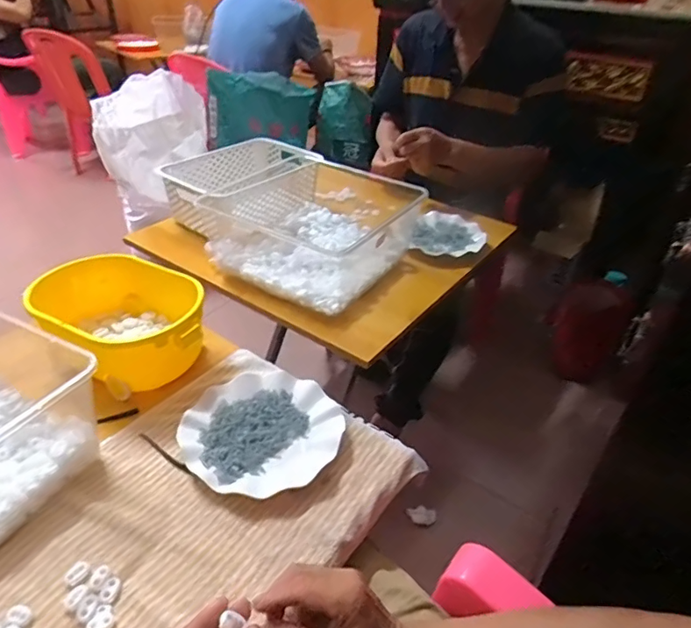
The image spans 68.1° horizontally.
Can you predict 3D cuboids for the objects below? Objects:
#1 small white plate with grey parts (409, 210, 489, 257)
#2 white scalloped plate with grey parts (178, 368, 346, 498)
[{"bbox_3d":[0.219,-0.169,1.078,0.148,0.032,0.191,11,37,12],"label":"small white plate with grey parts"},{"bbox_3d":[-0.100,0.137,0.604,0.175,0.027,0.168,2,36,-1],"label":"white scalloped plate with grey parts"}]

